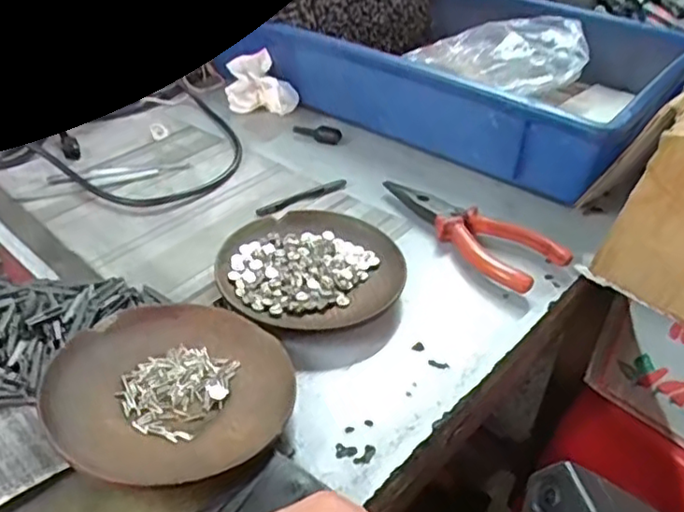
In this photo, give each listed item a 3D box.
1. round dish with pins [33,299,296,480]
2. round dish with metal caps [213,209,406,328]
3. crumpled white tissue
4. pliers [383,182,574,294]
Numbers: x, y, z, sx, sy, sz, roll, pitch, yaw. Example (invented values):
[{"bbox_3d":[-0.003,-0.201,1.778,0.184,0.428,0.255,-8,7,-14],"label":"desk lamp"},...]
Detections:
[{"bbox_3d":[-0.082,0.063,0.314,0.111,0.025,0.108,-6,37,-13],"label":"round dish with pins"},{"bbox_3d":[-0.021,0.007,0.407,0.111,0.015,0.104,2,36,-1],"label":"round dish with metal caps"},{"bbox_3d":[-0.072,-0.155,0.599,0.065,0.039,0.047,23,40,25],"label":"crumpled white tissue"},{"bbox_3d":[0.088,-0.021,0.453,0.050,0.016,0.141,-23,43,-31],"label":"pliers"}]

